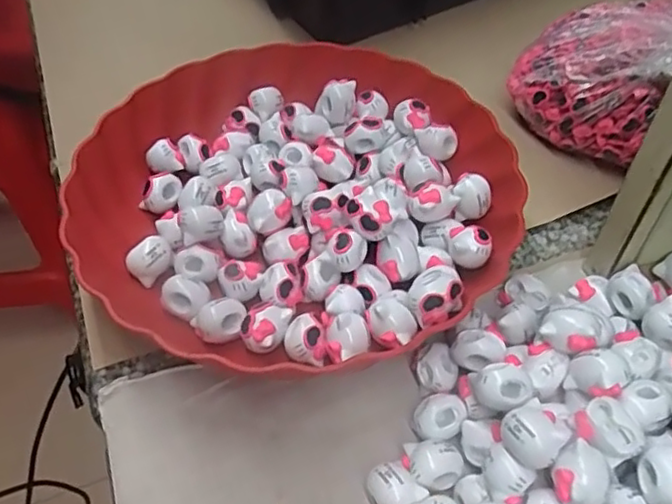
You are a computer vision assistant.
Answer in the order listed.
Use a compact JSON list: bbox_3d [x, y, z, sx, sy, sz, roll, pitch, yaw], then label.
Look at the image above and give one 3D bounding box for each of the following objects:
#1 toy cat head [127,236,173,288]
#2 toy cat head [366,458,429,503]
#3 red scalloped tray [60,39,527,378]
[{"bbox_3d":[-0.102,0.004,0.352,0.015,0.016,0.026,32,57,24],"label":"toy cat head"},{"bbox_3d":[0.025,0.106,0.280,0.021,0.020,0.023,0,50,0],"label":"toy cat head"},{"bbox_3d":[-0.019,-0.035,0.373,0.241,0.046,0.235,18,53,14],"label":"red scalloped tray"}]

